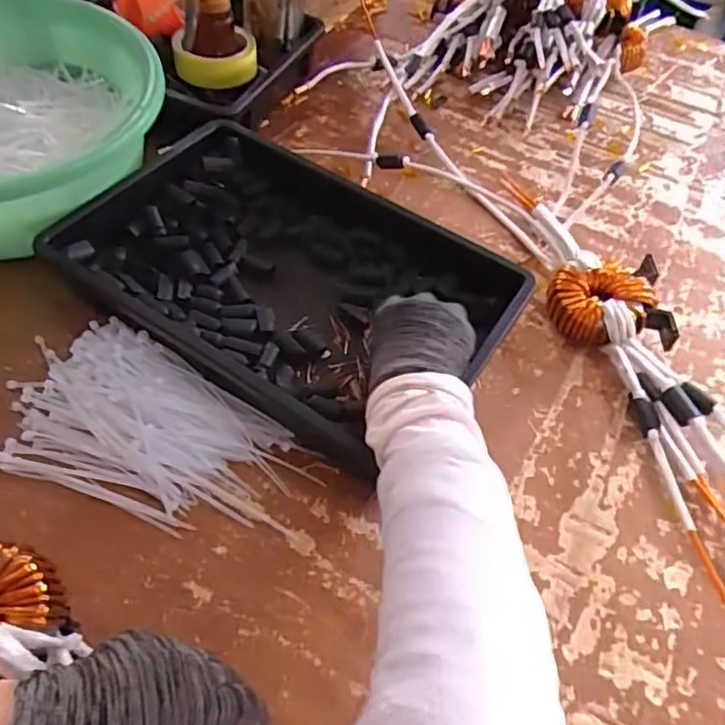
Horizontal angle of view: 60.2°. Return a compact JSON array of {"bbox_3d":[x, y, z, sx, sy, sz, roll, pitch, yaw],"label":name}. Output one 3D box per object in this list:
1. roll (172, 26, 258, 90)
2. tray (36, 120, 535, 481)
[{"bbox_3d":[-0.174,-0.362,0.743,0.093,0.044,0.093,-8,55,-11],"label":"roll"},{"bbox_3d":[-0.058,-0.075,0.558,0.361,0.064,0.250,30,57,16],"label":"tray"}]

